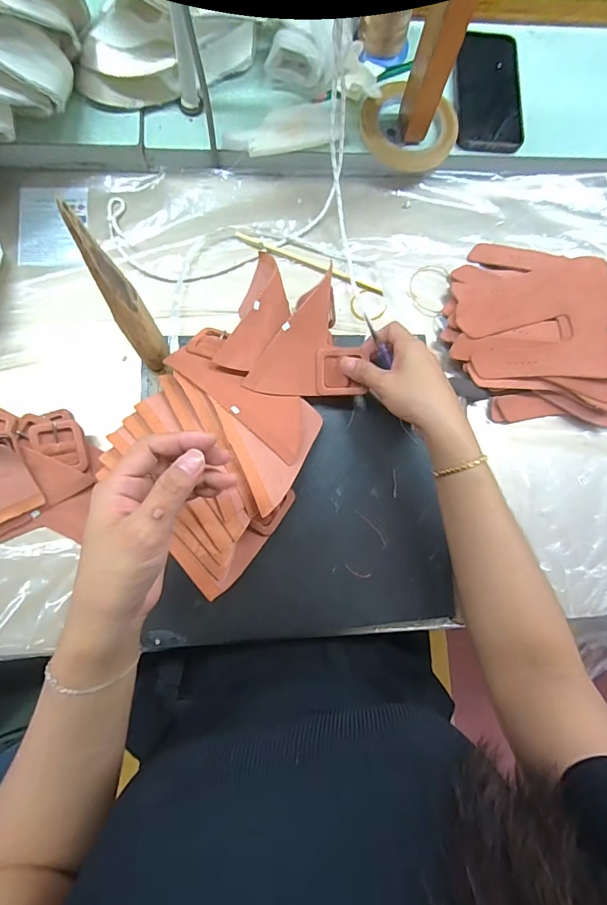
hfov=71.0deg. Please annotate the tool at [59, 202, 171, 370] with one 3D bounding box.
[{"bbox_3d":[-0.140,-0.115,0.336,0.023,0.191,0.033,-26,84,-8],"label":"tool"}]

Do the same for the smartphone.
[{"bbox_3d":[0.226,-0.443,0.521,0.081,0.014,0.162,2,81,-4],"label":"smartphone"}]

